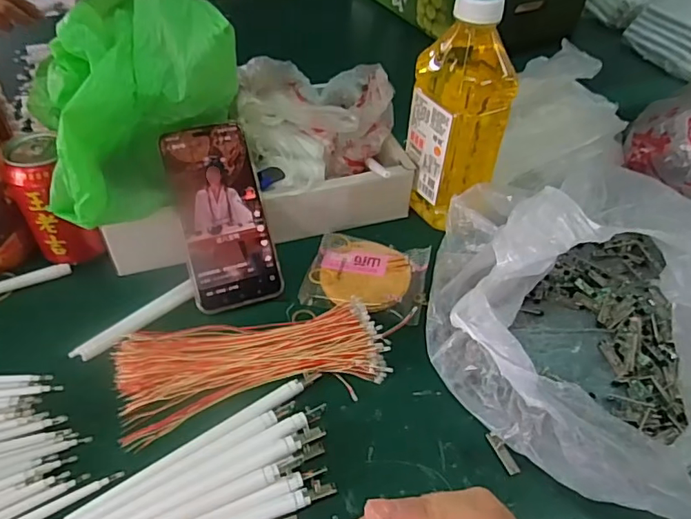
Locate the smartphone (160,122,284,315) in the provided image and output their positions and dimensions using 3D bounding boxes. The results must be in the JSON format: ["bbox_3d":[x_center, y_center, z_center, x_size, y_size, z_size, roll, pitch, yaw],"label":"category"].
[{"bbox_3d":[-0.108,-0.038,0.456,0.075,0.160,0.009,-13,1,-17],"label":"smartphone"}]

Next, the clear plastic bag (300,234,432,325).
[{"bbox_3d":[0.022,0.014,0.483,0.105,0.016,0.095,11,44,9],"label":"clear plastic bag"}]

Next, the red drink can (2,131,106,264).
[{"bbox_3d":[-0.267,-0.051,0.470,0.056,0.112,0.052,2,44,-1],"label":"red drink can"}]

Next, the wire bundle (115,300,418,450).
[{"bbox_3d":[-0.061,0.076,0.405,0.225,0.017,0.085,-6,44,-9],"label":"wire bundle"}]

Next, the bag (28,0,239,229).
[{"bbox_3d":[-0.165,-0.124,0.412,0.160,0.168,0.095,-19,49,-20],"label":"bag"}]

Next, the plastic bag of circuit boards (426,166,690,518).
[{"bbox_3d":[0.221,0.037,0.406,0.295,0.102,0.297,-6,44,-9],"label":"plastic bag of circuit boards"}]

